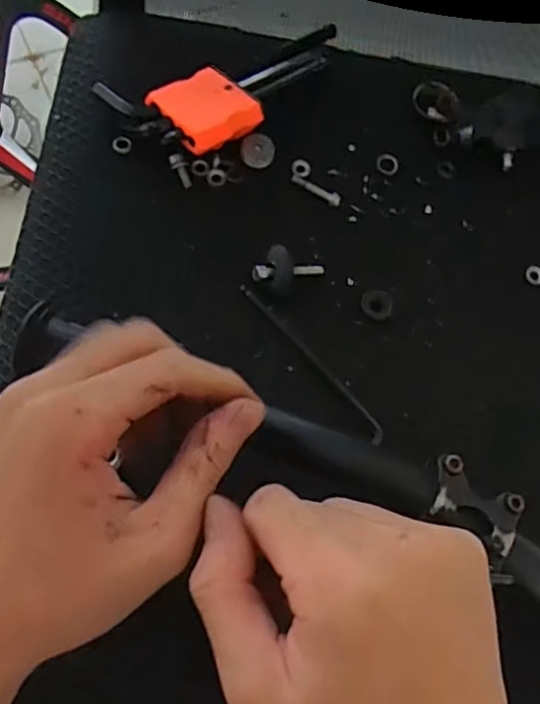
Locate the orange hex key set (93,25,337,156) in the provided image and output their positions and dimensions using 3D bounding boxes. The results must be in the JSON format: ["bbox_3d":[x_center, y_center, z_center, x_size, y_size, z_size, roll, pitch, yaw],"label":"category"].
[{"bbox_3d":[-0.019,-0.177,0.395,0.158,0.023,0.075,-36,77,-25],"label":"orange hex key set"}]

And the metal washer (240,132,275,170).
[{"bbox_3d":[-0.008,-0.128,0.390,0.021,0.004,0.022,24,81,-12],"label":"metal washer"}]

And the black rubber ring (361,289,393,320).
[{"bbox_3d":[0.064,-0.028,0.367,0.019,0.005,0.017,36,73,3],"label":"black rubber ring"}]

